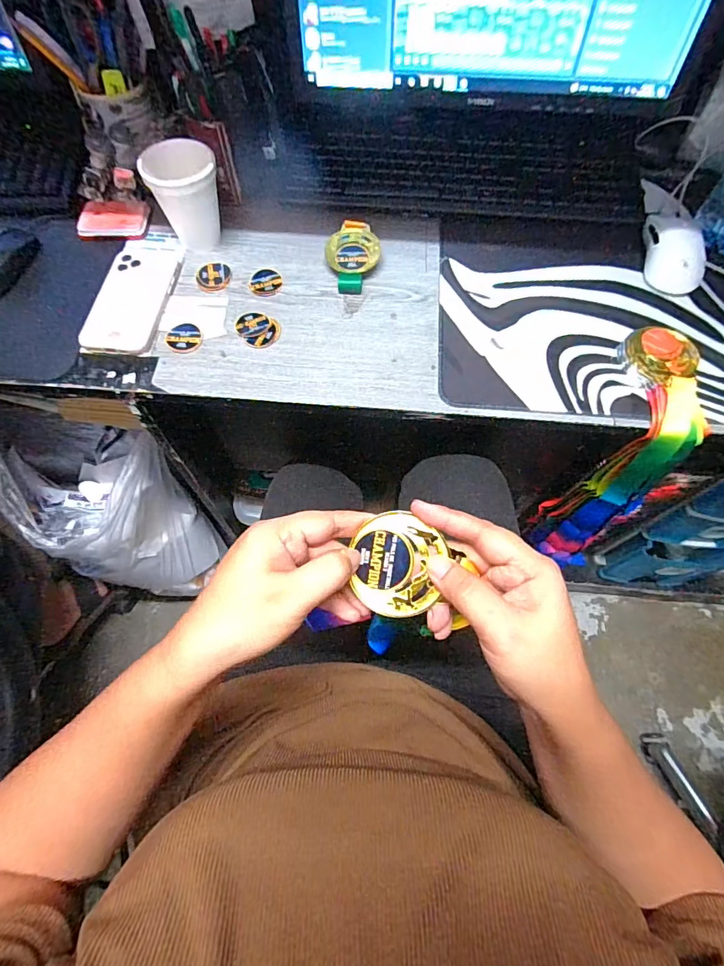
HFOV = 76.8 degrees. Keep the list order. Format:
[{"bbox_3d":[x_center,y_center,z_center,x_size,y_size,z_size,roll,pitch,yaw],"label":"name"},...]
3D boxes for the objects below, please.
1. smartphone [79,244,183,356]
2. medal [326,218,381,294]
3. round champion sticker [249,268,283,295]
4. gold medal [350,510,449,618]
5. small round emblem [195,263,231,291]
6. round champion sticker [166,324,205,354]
[{"bbox_3d":[-0.253,-0.209,0.510,0.072,0.012,0.158,3,65,1],"label":"smartphone"},{"bbox_3d":[-0.011,-0.266,0.537,0.061,0.023,0.091,-3,65,-1],"label":"medal"},{"bbox_3d":[-0.113,-0.237,0.534,0.037,0.004,0.043,-4,65,-2],"label":"round champion sticker"},{"bbox_3d":[0.022,0.051,0.288,0.055,0.004,0.062,11,86,6],"label":"gold medal"},{"bbox_3d":[-0.174,-0.242,0.535,0.038,0.004,0.043,1,65,0],"label":"small round emblem"},{"bbox_3d":[-0.192,-0.158,0.494,0.040,0.004,0.037,0,65,0],"label":"round champion sticker"}]

